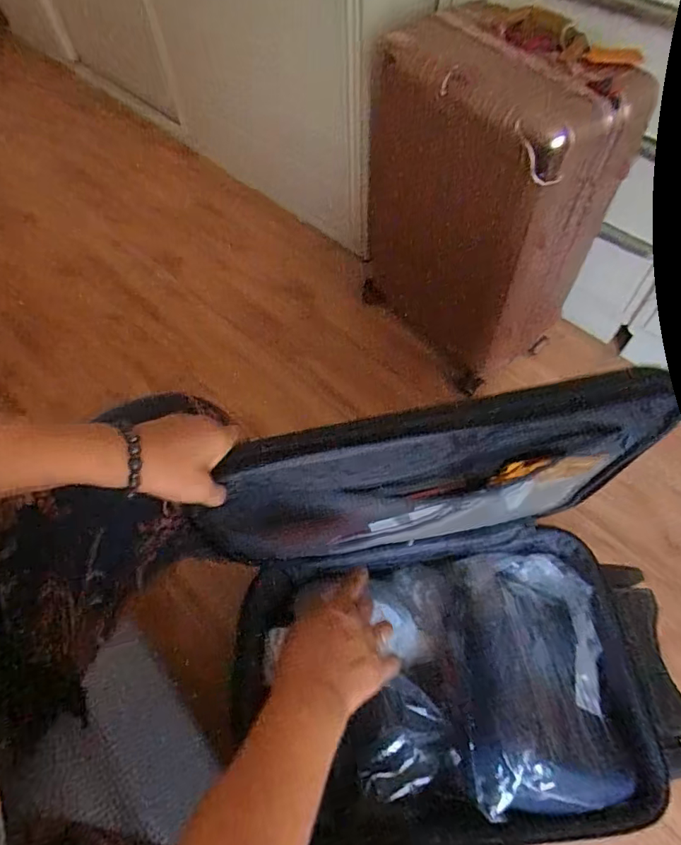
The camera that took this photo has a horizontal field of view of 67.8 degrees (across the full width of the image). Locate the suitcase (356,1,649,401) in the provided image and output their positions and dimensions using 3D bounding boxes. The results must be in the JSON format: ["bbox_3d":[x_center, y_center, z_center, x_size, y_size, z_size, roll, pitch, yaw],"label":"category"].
[{"bbox_3d":[0.219,-0.375,0.906,0.187,0.537,0.403,-40,65,-18],"label":"suitcase"}]

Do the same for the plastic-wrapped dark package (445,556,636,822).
[{"bbox_3d":[0.252,0.309,0.642,0.200,0.085,0.300,-2,59,2],"label":"plastic-wrapped dark package"}]

